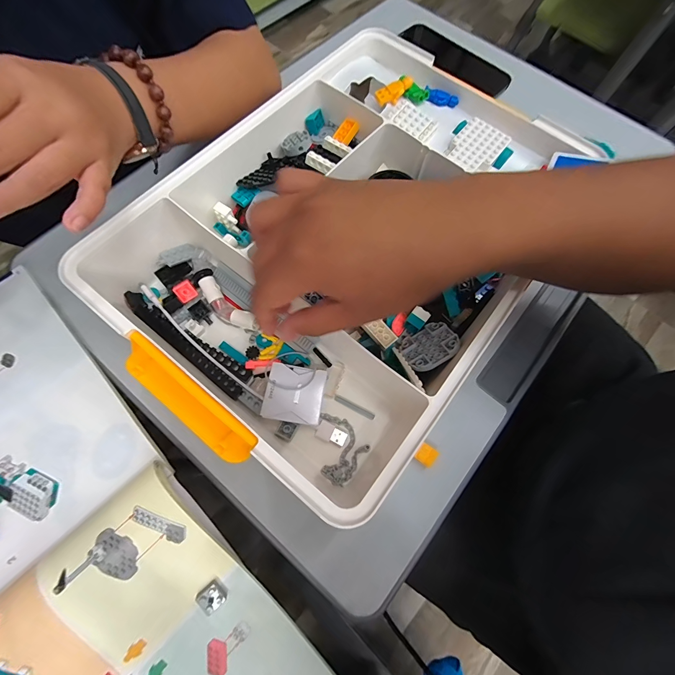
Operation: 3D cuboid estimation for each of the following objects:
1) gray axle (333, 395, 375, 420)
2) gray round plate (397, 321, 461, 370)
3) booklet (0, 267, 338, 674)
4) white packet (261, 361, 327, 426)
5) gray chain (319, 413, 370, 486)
[{"bbox_3d":[0.015,0.063,0.304,0.039,0.004,0.006,28,71,8],"label":"gray axle"},{"bbox_3d":[0.081,0.007,0.296,0.048,0.004,0.048,-31,32,7],"label":"gray round plate"},{"bbox_3d":[-0.216,0.155,0.249,0.190,0.036,0.478,-42,76,-16],"label":"booklet"},{"bbox_3d":[-0.037,0.048,0.289,0.049,0.004,0.048,11,71,-3],"label":"white packet"},{"bbox_3d":[-0.002,0.095,0.290,0.050,0.004,0.047,35,72,11],"label":"gray chain"}]

